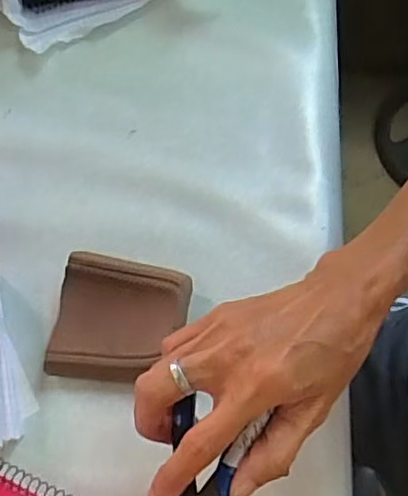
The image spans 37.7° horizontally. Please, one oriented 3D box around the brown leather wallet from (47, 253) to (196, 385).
[{"bbox_3d":[-0.057,0.050,0.417,0.088,0.022,0.086,6,63,7],"label":"brown leather wallet"}]

